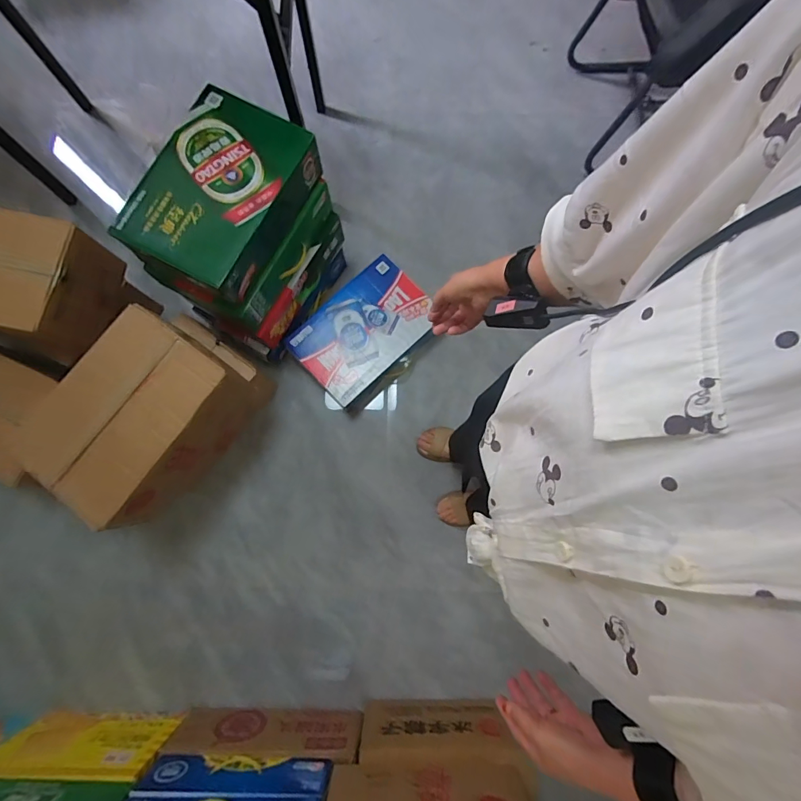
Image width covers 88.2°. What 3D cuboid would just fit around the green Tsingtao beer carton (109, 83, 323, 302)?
[{"bbox_3d":[-0.408,-0.462,0.940,0.288,0.116,0.415,29,82,2],"label":"green Tsingtao beer carton"}]

